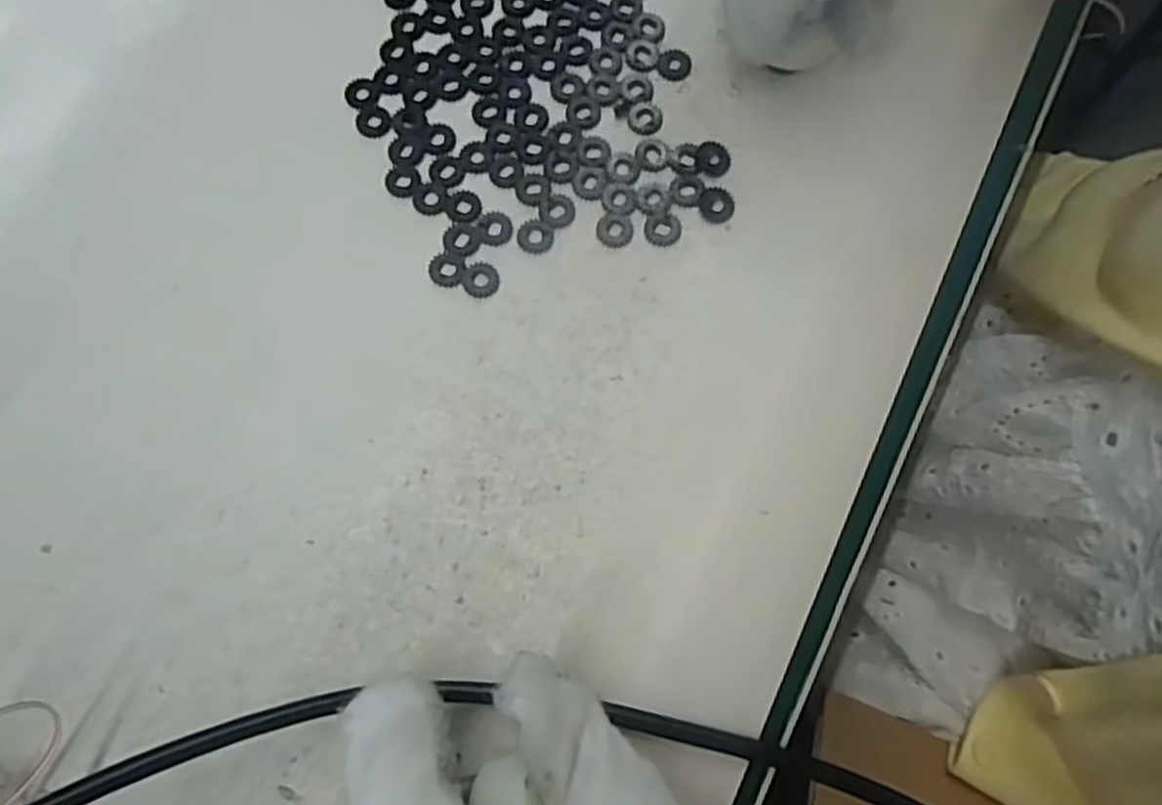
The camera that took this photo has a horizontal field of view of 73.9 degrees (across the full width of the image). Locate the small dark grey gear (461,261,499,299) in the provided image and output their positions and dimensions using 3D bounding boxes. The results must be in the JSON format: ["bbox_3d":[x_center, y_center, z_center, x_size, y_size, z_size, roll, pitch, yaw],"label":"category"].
[{"bbox_3d":[-0.029,-0.036,0.221,0.010,0.004,0.011,0,75,1],"label":"small dark grey gear"}]

